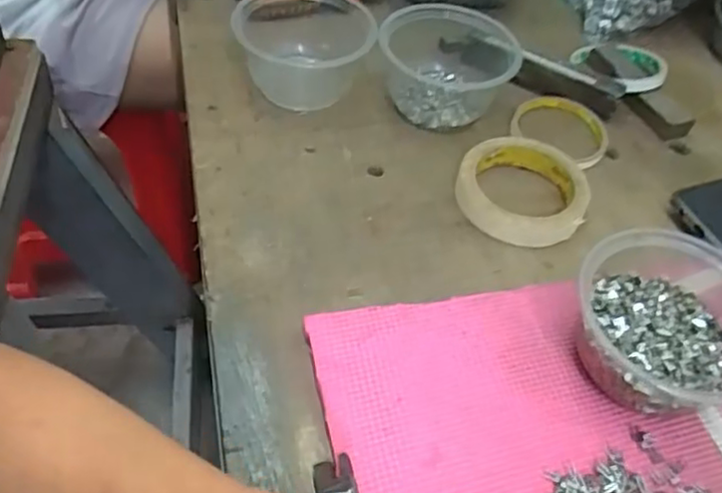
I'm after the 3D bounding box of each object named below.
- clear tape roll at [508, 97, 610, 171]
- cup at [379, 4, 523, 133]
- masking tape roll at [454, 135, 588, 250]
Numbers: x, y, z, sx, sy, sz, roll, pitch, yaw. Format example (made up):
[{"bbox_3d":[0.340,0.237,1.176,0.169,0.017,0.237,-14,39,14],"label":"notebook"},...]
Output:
[{"bbox_3d":[0.179,-0.106,0.580,0.082,0.012,0.082,4,50,-5],"label":"clear tape roll"},{"bbox_3d":[0.076,-0.157,0.567,0.114,0.059,0.111,4,50,-5],"label":"cup"},{"bbox_3d":[0.124,-0.046,0.507,0.097,0.020,0.094,4,50,-5],"label":"masking tape roll"}]

